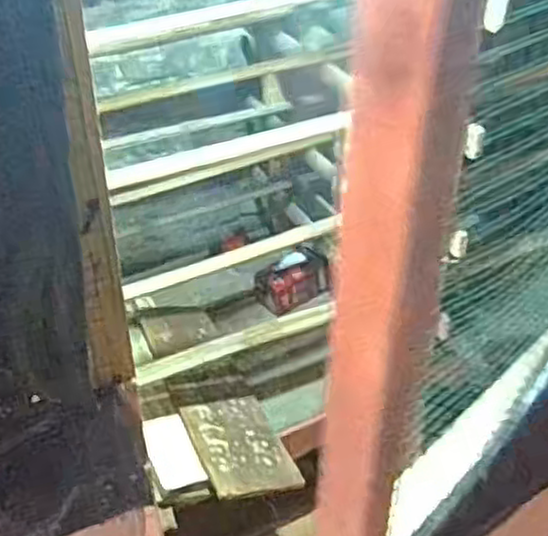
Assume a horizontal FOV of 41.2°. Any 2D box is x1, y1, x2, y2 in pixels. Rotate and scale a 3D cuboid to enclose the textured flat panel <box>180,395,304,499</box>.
[{"bbox_3d":[-0.060,0.312,1.296,0.168,0.014,0.206,0,40,-30],"label":"textured flat panel"}]

